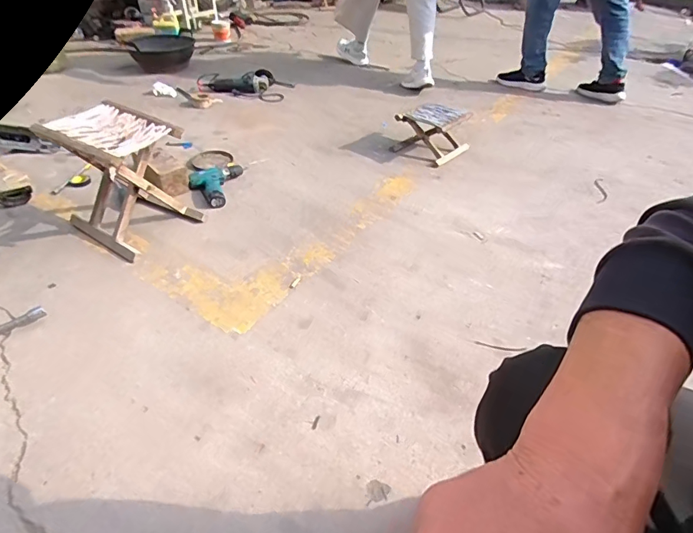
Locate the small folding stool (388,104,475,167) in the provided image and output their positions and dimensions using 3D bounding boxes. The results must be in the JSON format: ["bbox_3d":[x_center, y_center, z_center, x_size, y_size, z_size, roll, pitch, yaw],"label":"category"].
[{"bbox_3d":[0.338,-0.536,1.741,0.241,0.164,0.229,-31,46,-34],"label":"small folding stool"}]

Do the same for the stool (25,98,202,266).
[{"bbox_3d":[-0.628,-0.248,1.220,0.322,0.308,0.254,21,42,26],"label":"stool"}]

